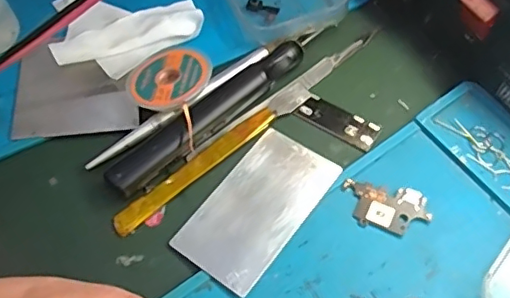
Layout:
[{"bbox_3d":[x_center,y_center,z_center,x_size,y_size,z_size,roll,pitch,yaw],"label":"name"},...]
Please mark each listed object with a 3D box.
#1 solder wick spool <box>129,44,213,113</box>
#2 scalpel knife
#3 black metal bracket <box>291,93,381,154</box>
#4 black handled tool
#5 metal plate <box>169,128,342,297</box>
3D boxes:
[{"bbox_3d":[-0.045,-0.037,0.297,0.042,0.010,0.038,-40,67,-17],"label":"solder wick spool"},{"bbox_3d":[-0.001,-0.013,0.294,0.170,0.004,0.013,-38,66,-17],"label":"scalpel knife"},{"bbox_3d":[0.043,-0.014,0.296,0.043,0.004,0.017,26,66,16],"label":"black metal bracket"},{"bbox_3d":[-0.022,-0.018,0.292,0.122,0.013,0.020,-36,66,-16],"label":"black handled tool"},{"bbox_3d":[0.002,0.027,0.271,0.045,0.004,0.079,34,68,19],"label":"metal plate"}]

